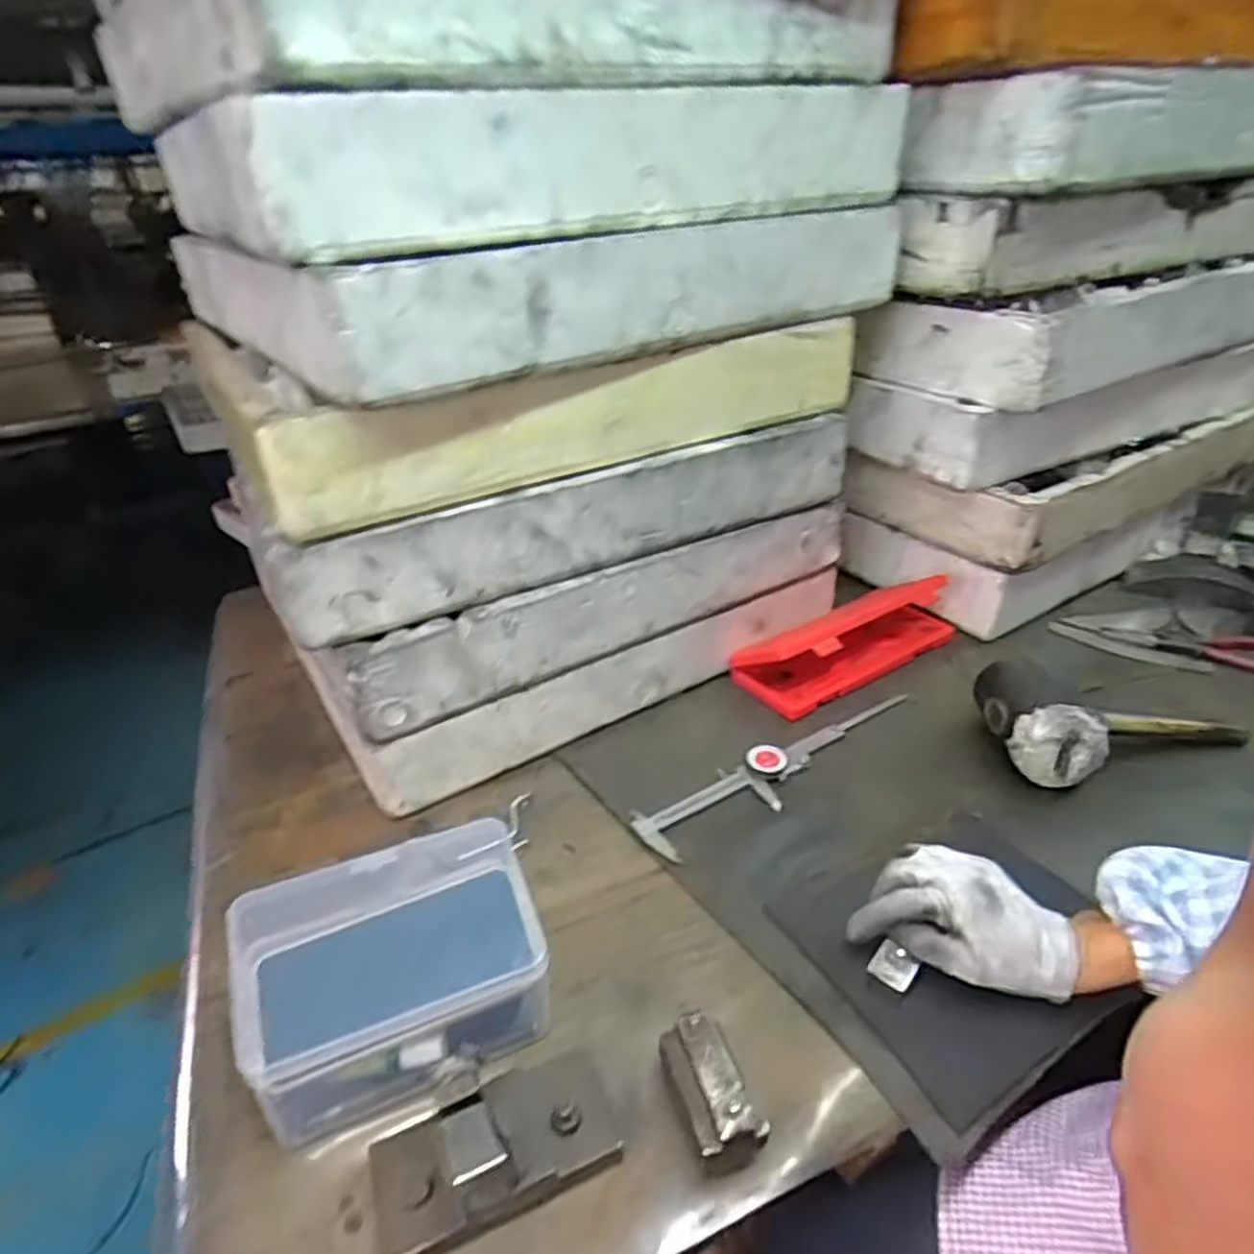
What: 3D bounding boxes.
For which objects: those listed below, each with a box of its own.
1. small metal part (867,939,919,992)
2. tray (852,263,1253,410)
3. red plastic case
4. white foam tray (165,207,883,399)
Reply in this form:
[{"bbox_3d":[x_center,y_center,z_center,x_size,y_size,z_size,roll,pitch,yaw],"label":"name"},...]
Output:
[{"bbox_3d":[0.179,0.227,0.505,0.027,0.006,0.025,28,67,31],"label":"small metal part"},{"bbox_3d":[0.544,-0.354,0.876,0.554,0.101,0.193,-20,37,-25],"label":"tray"},{"bbox_3d":[0.243,0.007,0.830,0.256,0.074,0.100,-22,38,-28],"label":"red plastic case"},{"bbox_3d":[-0.106,-0.354,0.747,0.564,0.092,0.477,-23,38,-29],"label":"white foam tray"}]

